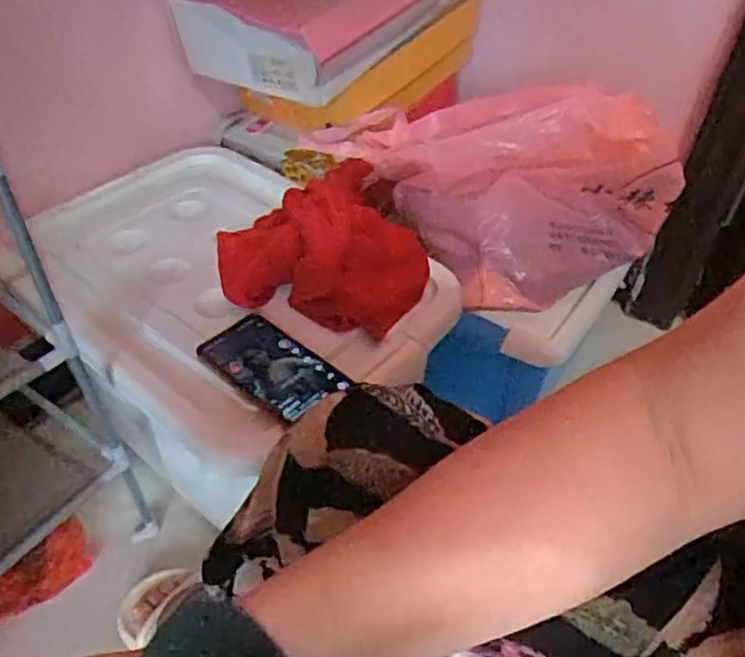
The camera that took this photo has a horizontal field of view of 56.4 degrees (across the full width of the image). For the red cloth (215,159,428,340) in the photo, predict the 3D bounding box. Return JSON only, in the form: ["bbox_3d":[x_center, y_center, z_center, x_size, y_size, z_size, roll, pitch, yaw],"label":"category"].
[{"bbox_3d":[-0.060,-0.090,0.730,0.230,0.082,0.149,13,45,10],"label":"red cloth"}]

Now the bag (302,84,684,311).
[{"bbox_3d":[0.121,-0.177,0.830,0.433,0.206,0.160,20,47,17],"label":"bag"}]

